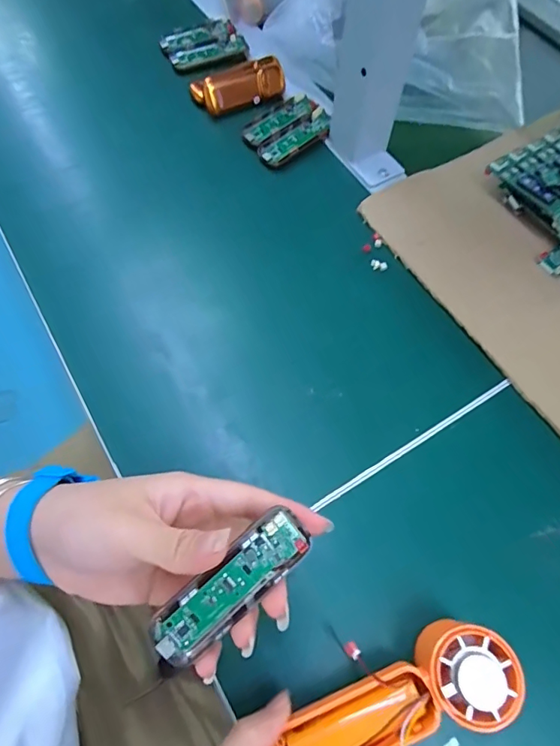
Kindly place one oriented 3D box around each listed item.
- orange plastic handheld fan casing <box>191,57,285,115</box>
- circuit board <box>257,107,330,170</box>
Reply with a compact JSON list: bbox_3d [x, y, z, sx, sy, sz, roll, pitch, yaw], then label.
[{"bbox_3d":[-0.039,-0.286,0.450,0.092,0.019,0.035,-20,67,-10],"label":"orange plastic handheld fan casing"},{"bbox_3d":[0.016,-0.222,0.430,0.081,0.006,0.031,-36,71,-16],"label":"circuit board"}]

